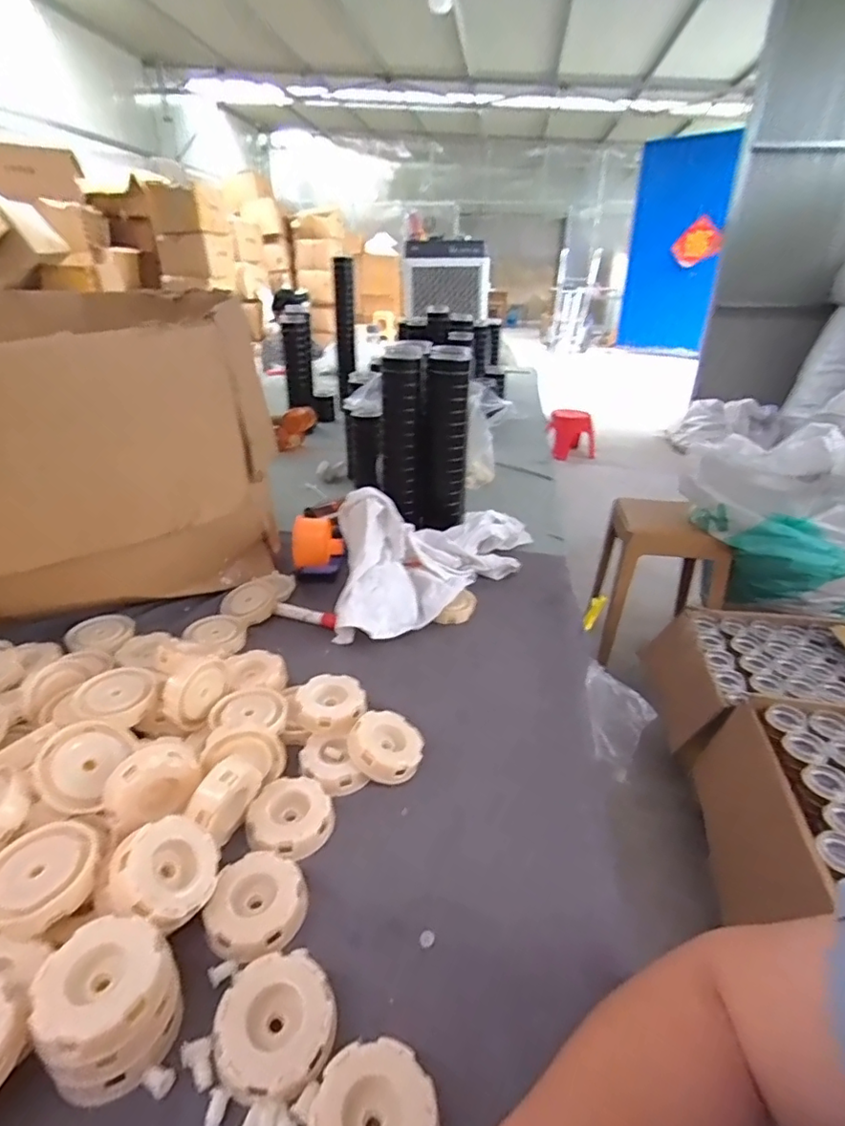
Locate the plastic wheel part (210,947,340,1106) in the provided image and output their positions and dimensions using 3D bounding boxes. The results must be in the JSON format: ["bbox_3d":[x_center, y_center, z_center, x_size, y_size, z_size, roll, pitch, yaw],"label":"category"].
[{"bbox_3d":[-0.085,0.269,0.329,0.065,0.023,0.067,1,27,0],"label":"plastic wheel part"}]

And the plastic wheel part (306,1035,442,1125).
[{"bbox_3d":[-0.025,0.295,0.296,0.065,0.022,0.066,1,27,0],"label":"plastic wheel part"}]

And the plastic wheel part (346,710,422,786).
[{"bbox_3d":[-0.034,0.166,0.513,0.065,0.023,0.061,20,29,-10],"label":"plastic wheel part"}]

